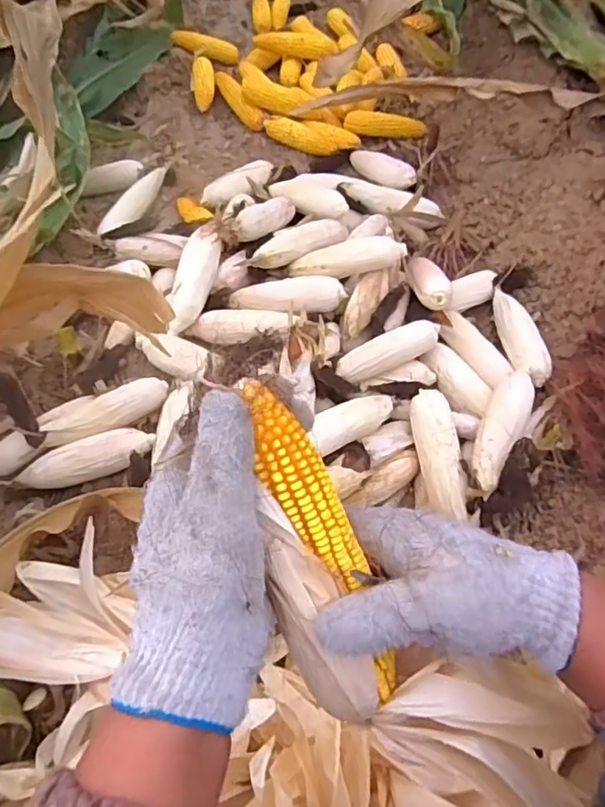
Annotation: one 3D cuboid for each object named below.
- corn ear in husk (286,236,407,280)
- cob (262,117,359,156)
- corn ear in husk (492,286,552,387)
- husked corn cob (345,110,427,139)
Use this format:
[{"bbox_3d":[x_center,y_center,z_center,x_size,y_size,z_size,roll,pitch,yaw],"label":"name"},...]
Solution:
[{"bbox_3d":[0.074,-0.245,1.002,0.201,0.046,0.051,-6,54,19],"label":"corn ear in husk"},{"bbox_3d":[0.020,-0.615,1.354,0.227,0.044,0.063,16,58,11],"label":"cob"},{"bbox_3d":[0.361,-0.117,0.969,0.057,0.042,0.203,-4,57,-2],"label":"corn ear in husk"},{"bbox_3d":[0.187,-0.643,1.358,0.190,0.041,0.041,10,57,7],"label":"husked corn cob"}]

